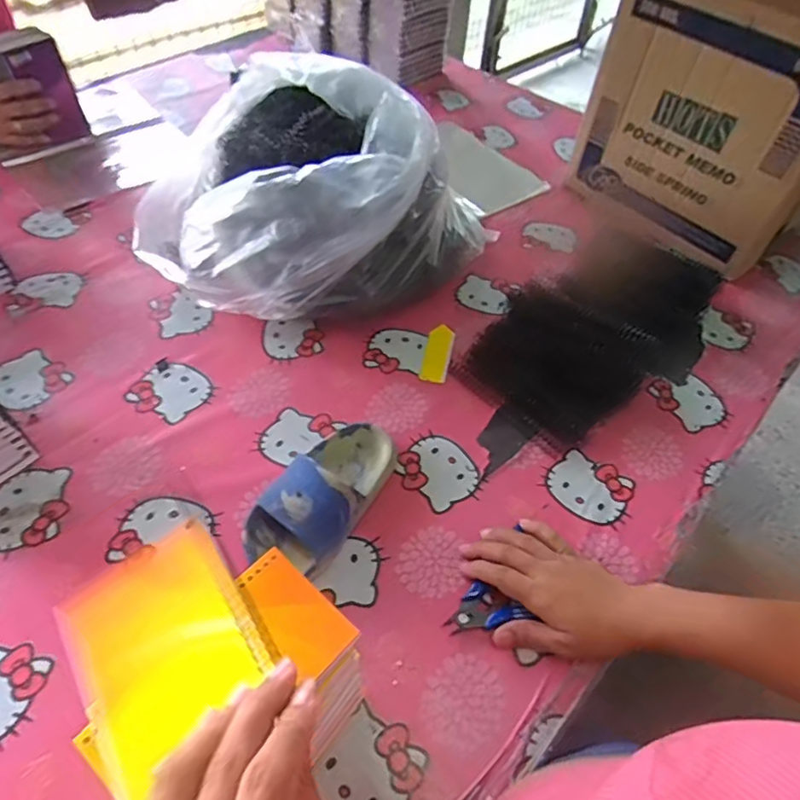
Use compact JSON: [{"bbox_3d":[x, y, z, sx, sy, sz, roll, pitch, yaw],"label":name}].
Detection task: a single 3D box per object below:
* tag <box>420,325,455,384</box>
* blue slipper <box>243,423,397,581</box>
[{"bbox_3d":[0.045,-0.056,0.651,0.030,0.004,0.089,6,53,12],"label":"tag"},{"bbox_3d":[-0.066,0.078,0.502,0.079,0.050,0.163,30,57,19],"label":"blue slipper"}]

